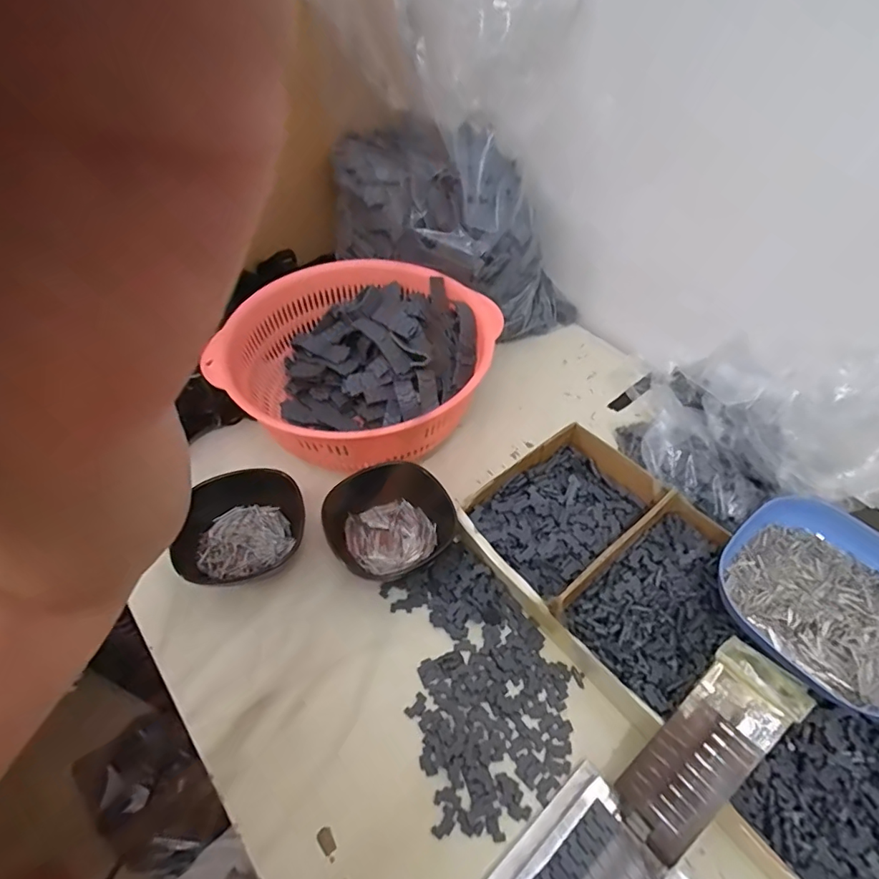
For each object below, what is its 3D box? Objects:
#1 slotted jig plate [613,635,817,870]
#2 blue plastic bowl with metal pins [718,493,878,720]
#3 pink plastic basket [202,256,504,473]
[{"bbox_3d":[0.171,0.196,0.325,0.136,0.009,0.050,-46,61,-6],"label":"slotted jig plate"},{"bbox_3d":[0.292,0.120,0.385,0.126,0.047,0.139,-31,57,-24],"label":"blue plastic bowl with metal pins"},{"bbox_3d":[-0.079,-0.070,0.545,0.252,0.120,0.258,0,50,-1],"label":"pink plastic basket"}]

